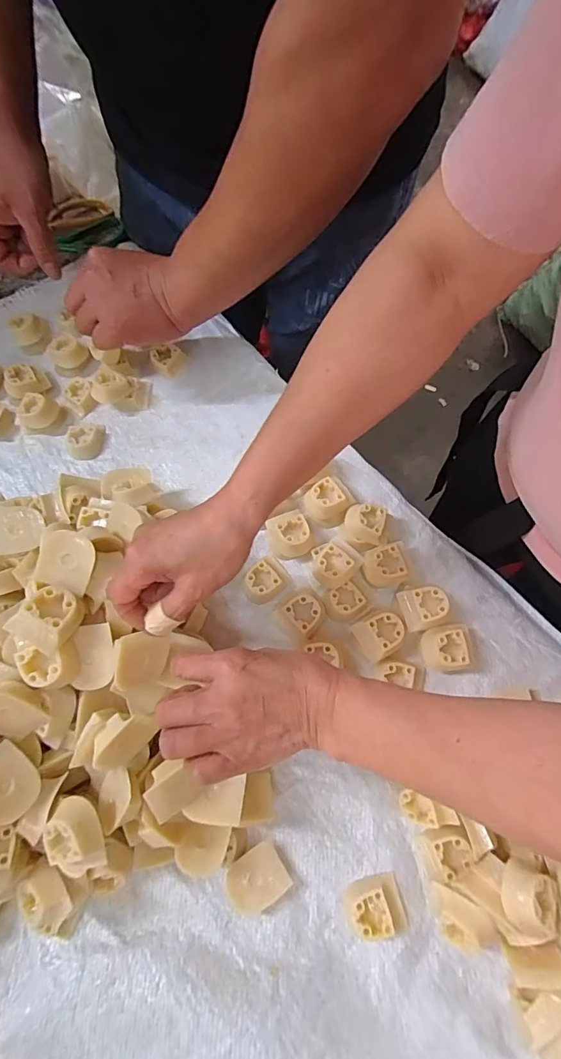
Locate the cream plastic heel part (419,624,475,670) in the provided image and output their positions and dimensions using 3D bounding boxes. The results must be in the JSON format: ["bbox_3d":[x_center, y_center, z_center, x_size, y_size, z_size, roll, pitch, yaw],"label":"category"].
[{"bbox_3d":[0.152,0.108,0.411,0.047,0.031,0.039,-8,70,-2],"label":"cream plastic heel part"}]

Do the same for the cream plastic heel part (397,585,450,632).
[{"bbox_3d":[0.135,0.074,0.425,0.039,0.030,0.037,-10,70,-2],"label":"cream plastic heel part"}]

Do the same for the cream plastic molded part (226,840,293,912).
[{"bbox_3d":[-0.019,0.281,0.361,0.047,0.011,0.038,-22,63,-26],"label":"cream plastic molded part"}]

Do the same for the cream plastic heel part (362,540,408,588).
[{"bbox_3d":[0.102,0.037,0.439,0.041,0.031,0.036,-15,70,-4],"label":"cream plastic heel part"}]

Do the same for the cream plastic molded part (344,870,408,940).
[{"bbox_3d":[0.075,0.299,0.354,0.046,0.019,0.038,-12,70,-3],"label":"cream plastic molded part"}]

